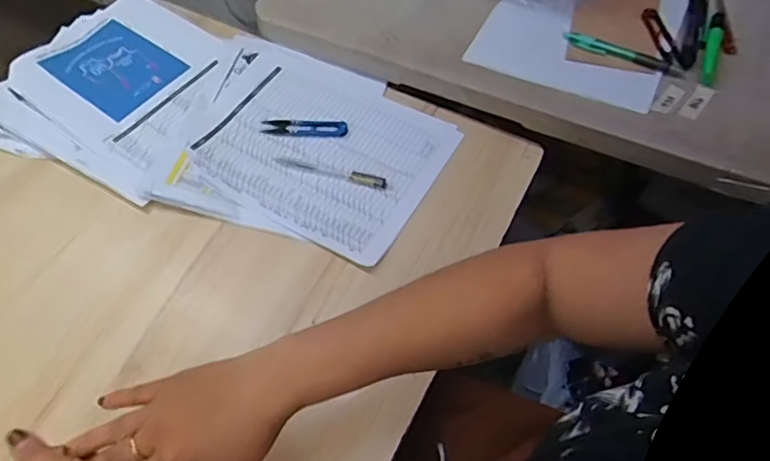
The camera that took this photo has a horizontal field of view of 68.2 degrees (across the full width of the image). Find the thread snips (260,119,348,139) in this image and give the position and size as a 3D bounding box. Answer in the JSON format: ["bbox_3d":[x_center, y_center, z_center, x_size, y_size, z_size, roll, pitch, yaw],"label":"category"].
[{"bbox_3d":[-0.096,-0.123,0.684,0.100,0.005,0.025,0,58,1],"label":"thread snips"}]

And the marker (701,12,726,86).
[{"bbox_3d":[0.384,-0.213,0.665,0.022,0.021,0.108,19,58,15],"label":"marker"}]

